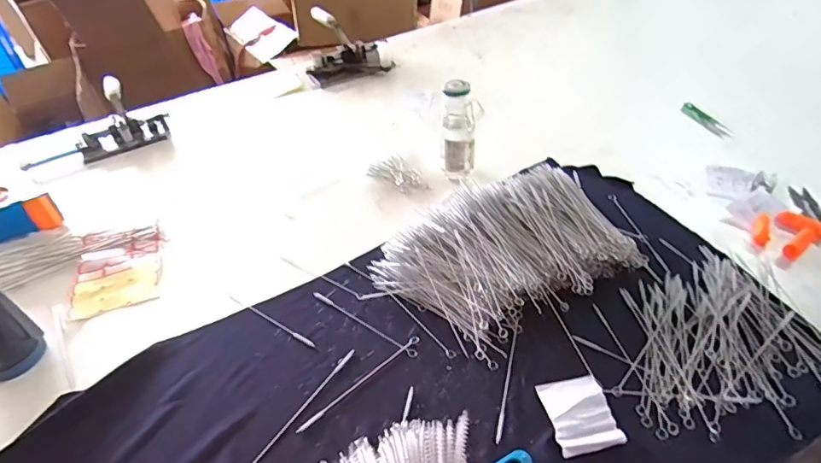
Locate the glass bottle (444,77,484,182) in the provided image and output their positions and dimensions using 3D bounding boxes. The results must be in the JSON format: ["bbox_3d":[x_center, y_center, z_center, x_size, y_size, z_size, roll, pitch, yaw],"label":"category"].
[{"bbox_3d":[0.082,-0.164,0.831,0.062,0.171,0.052,1,42,7],"label":"glass bottle"}]

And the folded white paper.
[{"bbox_3d":[0.181,0.193,0.527,0.068,0.009,0.083,-10,42,-5],"label":"folded white paper"}]

